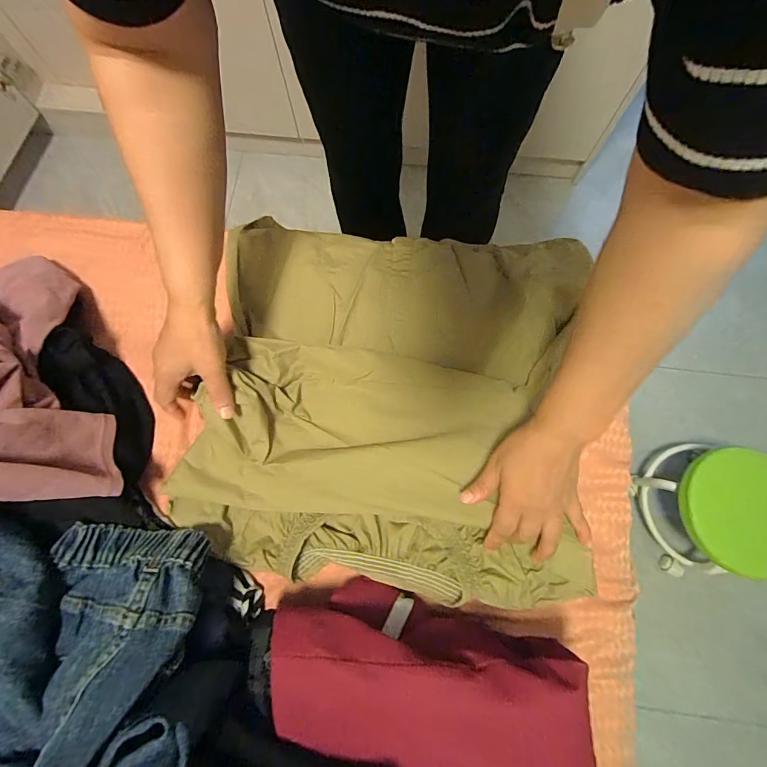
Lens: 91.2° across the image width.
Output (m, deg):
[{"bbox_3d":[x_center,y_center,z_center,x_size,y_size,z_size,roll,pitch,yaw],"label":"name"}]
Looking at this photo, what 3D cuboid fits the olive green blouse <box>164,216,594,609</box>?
[{"bbox_3d":[0.002,-0.001,0.456,0.451,0.064,0.447,7,76,2],"label":"olive green blouse"}]

